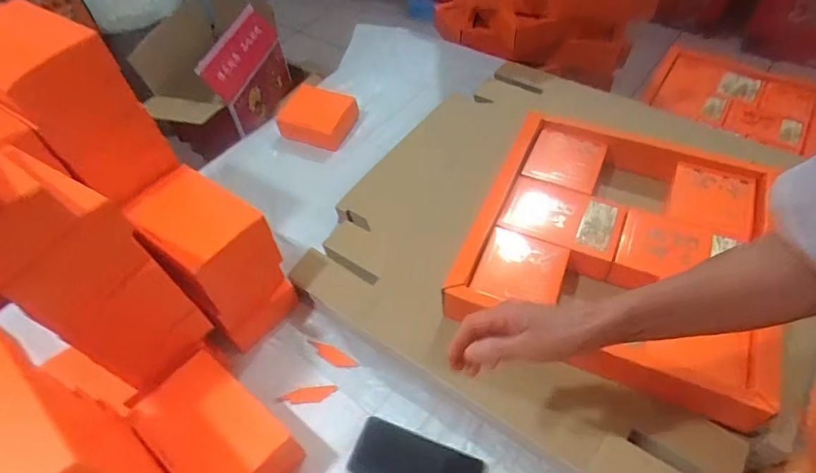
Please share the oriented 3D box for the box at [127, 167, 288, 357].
[{"bbox_3d":[-0.273,0.028,0.711,0.161,0.196,0.121,33,61,26],"label":"box"}]

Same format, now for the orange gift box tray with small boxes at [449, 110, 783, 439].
[{"bbox_3d":[0.310,0.002,0.731,0.377,0.076,0.408,19,56,18],"label":"orange gift box tray with small boxes"}]

